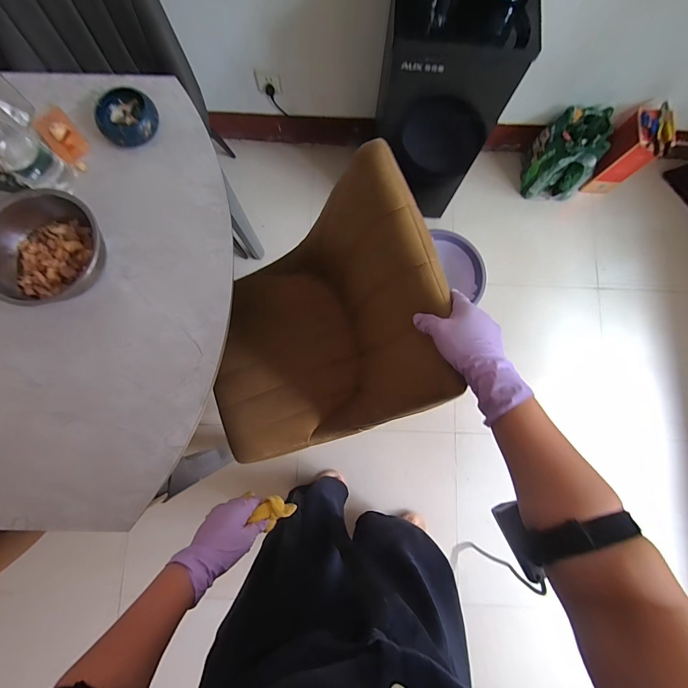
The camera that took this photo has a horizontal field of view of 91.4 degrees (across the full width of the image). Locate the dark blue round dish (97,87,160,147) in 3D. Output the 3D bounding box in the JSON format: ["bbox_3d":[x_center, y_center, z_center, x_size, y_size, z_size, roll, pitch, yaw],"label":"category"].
[{"bbox_3d":[-0.387,-0.407,0.604,0.100,0.037,0.092,0,82,-1],"label":"dark blue round dish"}]

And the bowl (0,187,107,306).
[{"bbox_3d":[-0.475,-0.147,0.544,0.166,0.073,0.181,0,82,-1],"label":"bowl"}]

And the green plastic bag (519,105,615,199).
[{"bbox_3d":[0.846,-0.727,1.303,0.199,0.261,0.201,-2,82,-1],"label":"green plastic bag"}]

